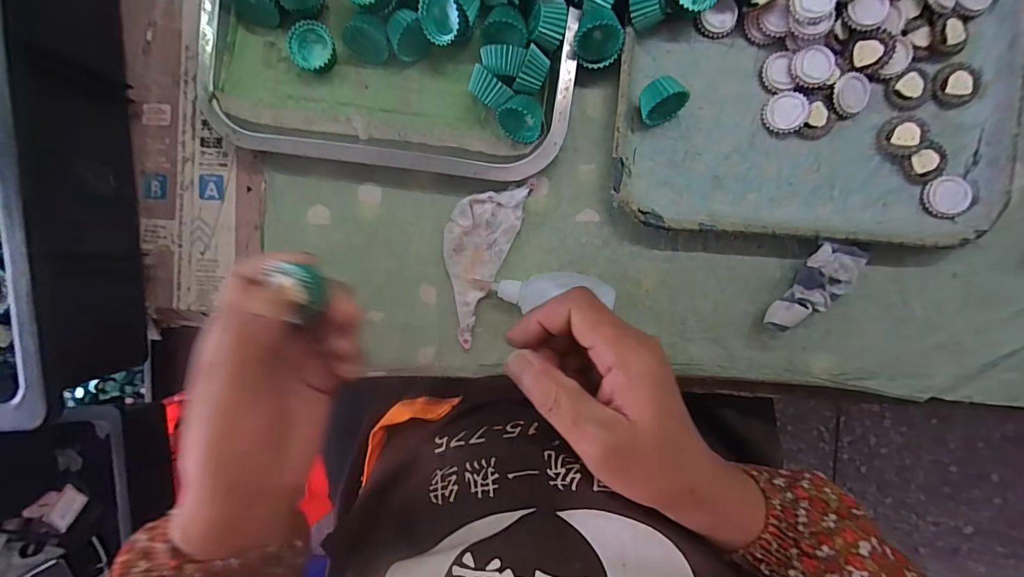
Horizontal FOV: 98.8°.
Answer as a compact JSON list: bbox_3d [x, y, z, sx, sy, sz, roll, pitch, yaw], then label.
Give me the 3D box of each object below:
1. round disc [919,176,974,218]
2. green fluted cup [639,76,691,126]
[{"bbox_3d":[0.295,-0.062,0.297,0.027,0.005,0.027,0,93,4],"label":"round disc"},{"bbox_3d":[0.102,-0.129,0.300,0.033,0.030,0.024,-24,91,5],"label":"green fluted cup"}]

